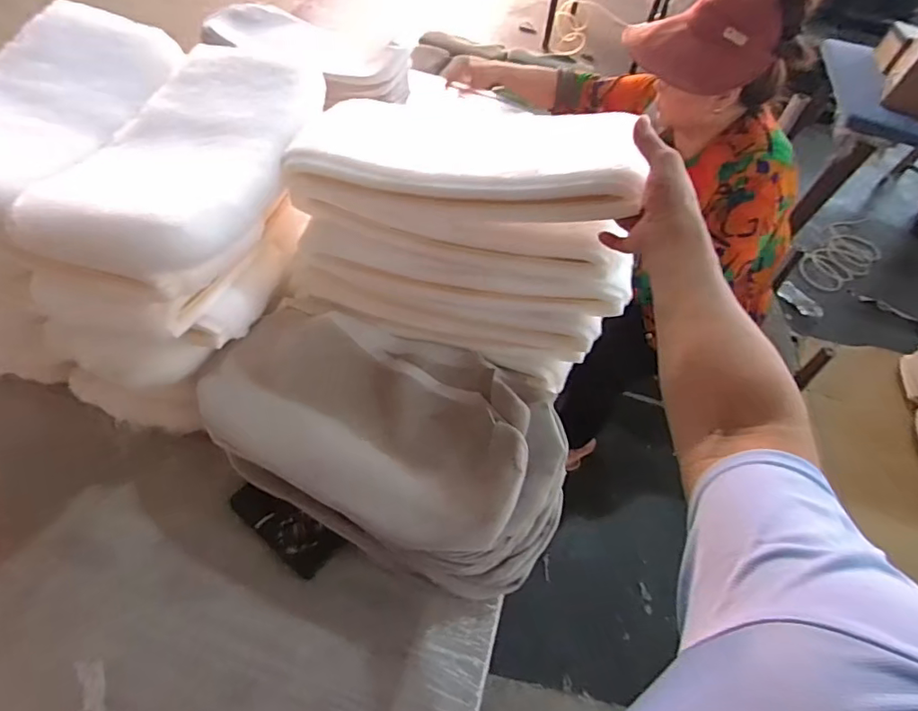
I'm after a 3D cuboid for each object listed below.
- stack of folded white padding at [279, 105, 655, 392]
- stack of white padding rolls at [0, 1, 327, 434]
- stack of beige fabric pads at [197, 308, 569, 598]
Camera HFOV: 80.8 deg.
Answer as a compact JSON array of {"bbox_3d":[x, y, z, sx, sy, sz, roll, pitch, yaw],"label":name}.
[{"bbox_3d":[0.010,-0.192,0.776,0.453,0.309,0.249,19,56,8],"label":"stack of folded white padding"},{"bbox_3d":[-0.465,-0.218,0.779,0.465,0.342,0.495,16,56,6],"label":"stack of white padding rolls"},{"bbox_3d":[-0.093,0.115,0.769,0.503,0.120,0.303,26,58,12],"label":"stack of beige fabric pads"}]

